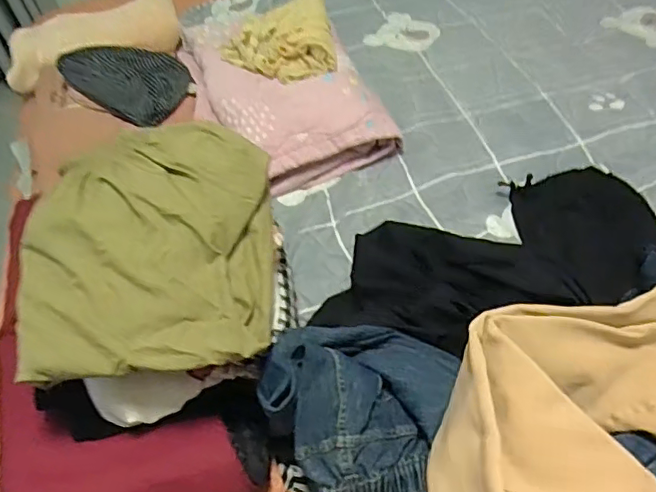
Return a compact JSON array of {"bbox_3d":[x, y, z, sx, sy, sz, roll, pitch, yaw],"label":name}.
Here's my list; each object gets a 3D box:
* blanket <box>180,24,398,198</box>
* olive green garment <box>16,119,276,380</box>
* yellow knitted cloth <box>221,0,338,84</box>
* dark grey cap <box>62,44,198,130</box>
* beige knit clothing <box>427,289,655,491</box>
[{"bbox_3d":[-0.096,-0.298,1.108,0.315,0.094,0.451,-28,57,-15],"label":"blanket"},{"bbox_3d":[-0.205,0.005,0.650,0.275,0.113,0.278,-4,54,2],"label":"olive green garment"},{"bbox_3d":[-0.087,-0.383,1.091,0.210,0.034,0.179,-24,67,3],"label":"yellow knitted cloth"},{"bbox_3d":[-0.352,-0.310,1.030,0.181,0.079,0.170,-2,54,3],"label":"dark grey cap"},{"bbox_3d":[0.274,0.187,0.569,0.321,0.113,0.314,0,54,4],"label":"beige knit clothing"}]

